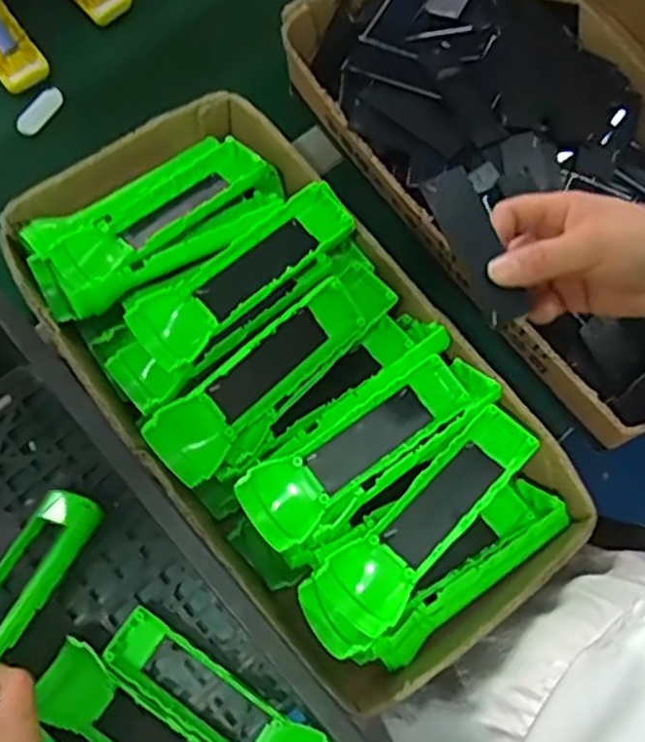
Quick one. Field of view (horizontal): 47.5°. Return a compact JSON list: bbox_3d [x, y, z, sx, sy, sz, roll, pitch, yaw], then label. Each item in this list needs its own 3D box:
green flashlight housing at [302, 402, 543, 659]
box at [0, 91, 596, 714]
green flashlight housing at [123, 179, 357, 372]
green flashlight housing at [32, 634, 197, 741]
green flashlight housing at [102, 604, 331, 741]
[{"bbox_3d":[0.064,0.096,0.456,0.057,0.041,0.184,44,75,11],"label":"green flashlight housing"},{"bbox_3d":[-0.024,0.005,0.520,0.215,0.116,0.418,-37,77,-13],"label":"box"},{"bbox_3d":[-0.050,-0.064,0.503,0.170,0.046,0.059,-38,78,-14],"label":"green flashlight housing"},{"bbox_3d":[-0.114,0.242,0.478,0.158,0.031,0.045,36,74,9],"label":"green flashlight housing"},{"bbox_3d":[-0.070,0.222,0.487,0.163,0.021,0.046,34,73,8],"label":"green flashlight housing"}]

